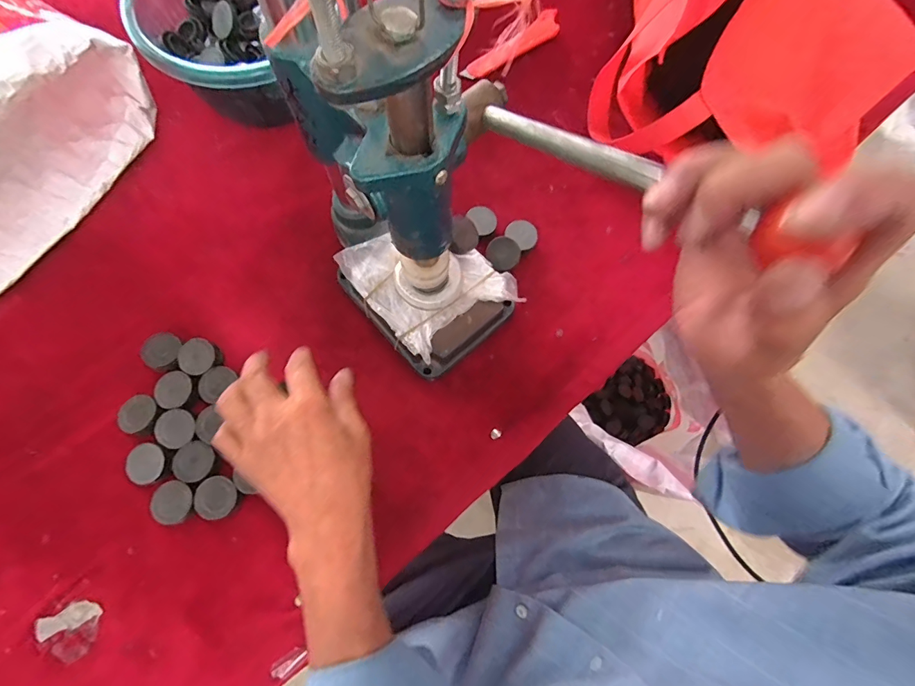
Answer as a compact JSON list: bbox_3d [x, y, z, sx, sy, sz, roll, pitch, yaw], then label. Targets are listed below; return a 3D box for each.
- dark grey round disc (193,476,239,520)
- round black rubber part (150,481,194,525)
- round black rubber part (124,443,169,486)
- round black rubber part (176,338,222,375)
[{"bbox_3d":[-0.198,0.127,0.346,0.032,0.014,0.033,44,79,-7],"label":"dark grey round disc"},{"bbox_3d":[-0.235,0.130,0.344,0.033,0.010,0.033,1,74,-2],"label":"round black rubber part"},{"bbox_3d":[-0.259,0.101,0.352,0.033,0.013,0.032,1,74,-2],"label":"round black rubber part"},{"bbox_3d":[-0.233,0.014,0.380,0.032,0.015,0.032,1,74,-2],"label":"round black rubber part"}]

